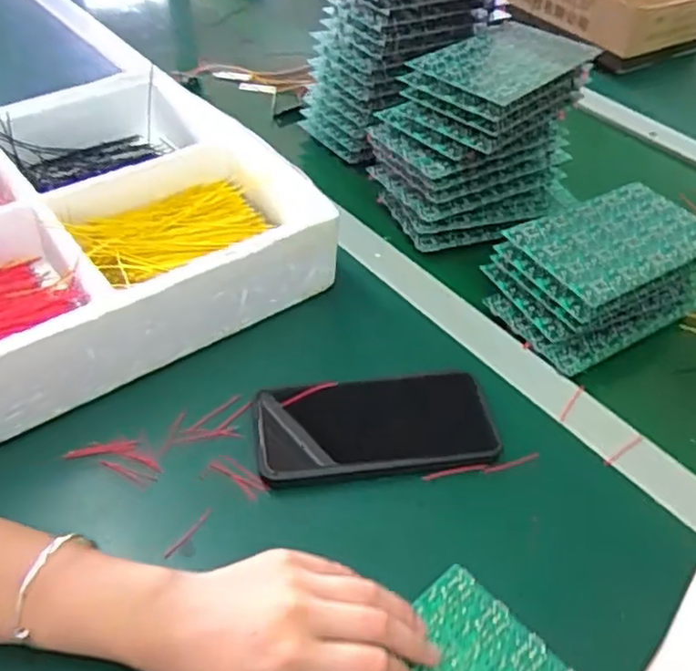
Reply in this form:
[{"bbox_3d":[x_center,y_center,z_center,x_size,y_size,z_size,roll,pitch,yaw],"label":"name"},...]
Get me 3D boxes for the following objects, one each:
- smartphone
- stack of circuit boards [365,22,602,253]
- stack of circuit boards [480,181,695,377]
[{"bbox_3d":[0.019,0.062,0.494,0.162,0.010,0.079,-5,45,-10],"label":"smartphone"},{"bbox_3d":[0.125,-0.190,0.676,0.191,0.152,0.128,-28,53,-29],"label":"stack of circuit boards"},{"bbox_3d":[0.217,-0.054,0.603,0.184,0.069,0.116,-22,50,-25],"label":"stack of circuit boards"}]

